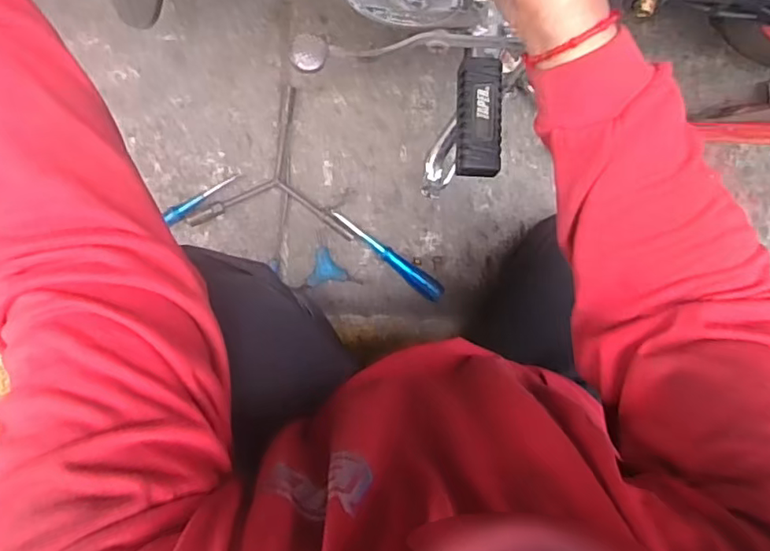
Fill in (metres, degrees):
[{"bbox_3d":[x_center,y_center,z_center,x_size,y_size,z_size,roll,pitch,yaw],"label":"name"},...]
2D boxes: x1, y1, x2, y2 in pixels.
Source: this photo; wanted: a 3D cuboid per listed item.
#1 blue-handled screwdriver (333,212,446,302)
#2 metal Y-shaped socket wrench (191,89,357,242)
[{"bbox_3d":[0.004,-0.026,0.830,0.189,0.026,0.026,37,87,-9],"label":"blue-handled screwdriver"},{"bbox_3d":[-0.176,-0.119,0.802,0.196,0.013,0.219,-23,96,-7],"label":"metal Y-shaped socket wrench"}]

